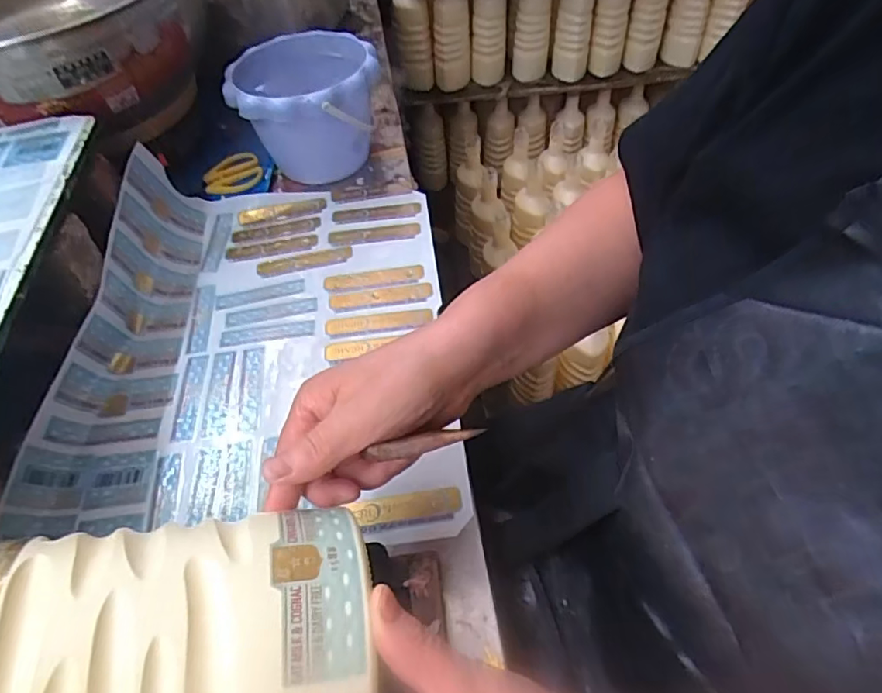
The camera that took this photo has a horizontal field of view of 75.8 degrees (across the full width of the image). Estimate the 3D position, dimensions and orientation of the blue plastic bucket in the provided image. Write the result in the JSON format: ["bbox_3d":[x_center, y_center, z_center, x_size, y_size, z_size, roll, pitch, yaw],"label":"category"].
[{"bbox_3d":[-0.136,-0.247,0.609,0.142,0.115,0.140,-3,52,4],"label":"blue plastic bucket"}]

